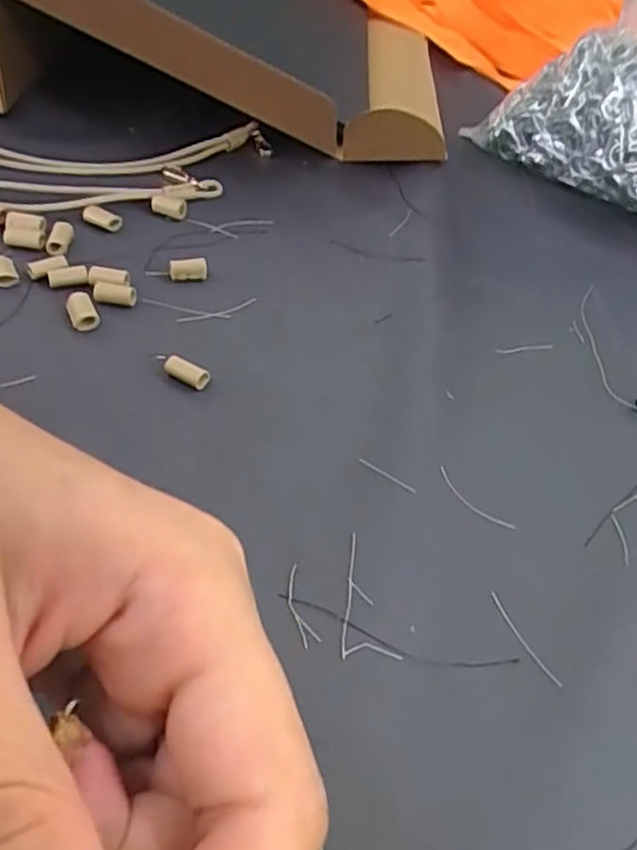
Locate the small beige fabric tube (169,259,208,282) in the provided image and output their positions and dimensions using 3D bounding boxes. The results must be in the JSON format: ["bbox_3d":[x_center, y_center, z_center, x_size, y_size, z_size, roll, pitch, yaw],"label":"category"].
[{"bbox_3d":[-0.075,-0.090,0.380,0.021,0.011,0.009,-3,49,-12],"label":"small beige fabric tube"}]

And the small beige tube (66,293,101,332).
[{"bbox_3d":[-0.122,-0.059,0.343,0.013,0.013,0.021,-16,52,-22],"label":"small beige tube"}]

